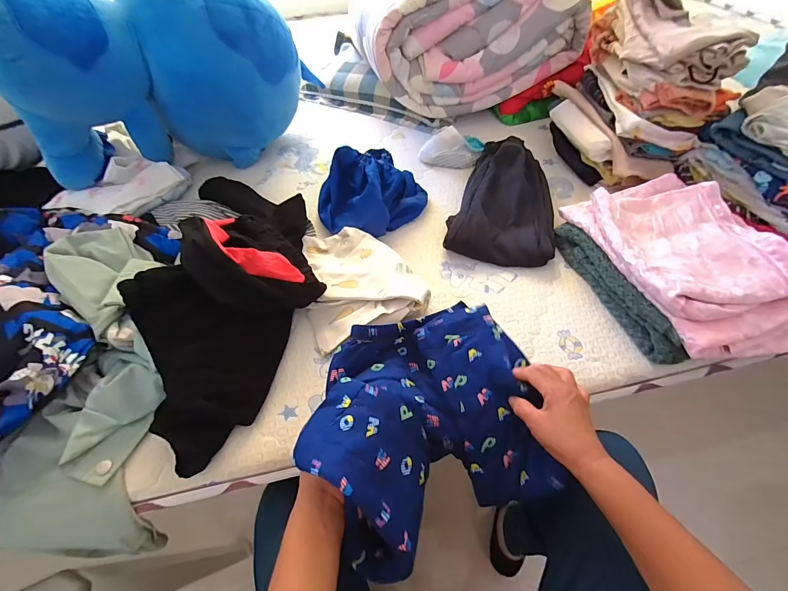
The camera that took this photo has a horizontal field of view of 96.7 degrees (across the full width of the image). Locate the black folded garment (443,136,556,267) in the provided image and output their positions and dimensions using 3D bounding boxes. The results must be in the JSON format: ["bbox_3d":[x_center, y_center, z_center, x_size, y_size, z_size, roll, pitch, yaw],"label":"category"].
[{"bbox_3d":[0.225,-0.193,0.693,0.192,0.079,0.314,14,54,14],"label":"black folded garment"}]

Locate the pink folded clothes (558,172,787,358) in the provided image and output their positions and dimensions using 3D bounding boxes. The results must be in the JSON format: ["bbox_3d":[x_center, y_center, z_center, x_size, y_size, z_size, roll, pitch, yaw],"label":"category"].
[{"bbox_3d":[0.456,-0.068,0.552,0.225,0.066,0.333,-13,53,-7],"label":"pink folded clothes"}]

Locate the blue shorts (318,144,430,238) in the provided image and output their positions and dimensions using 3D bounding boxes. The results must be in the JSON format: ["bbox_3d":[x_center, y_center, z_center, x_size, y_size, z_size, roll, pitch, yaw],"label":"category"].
[{"bbox_3d":[-0.044,-0.214,0.704,0.213,0.101,0.162,-38,59,-23],"label":"blue shorts"}]

